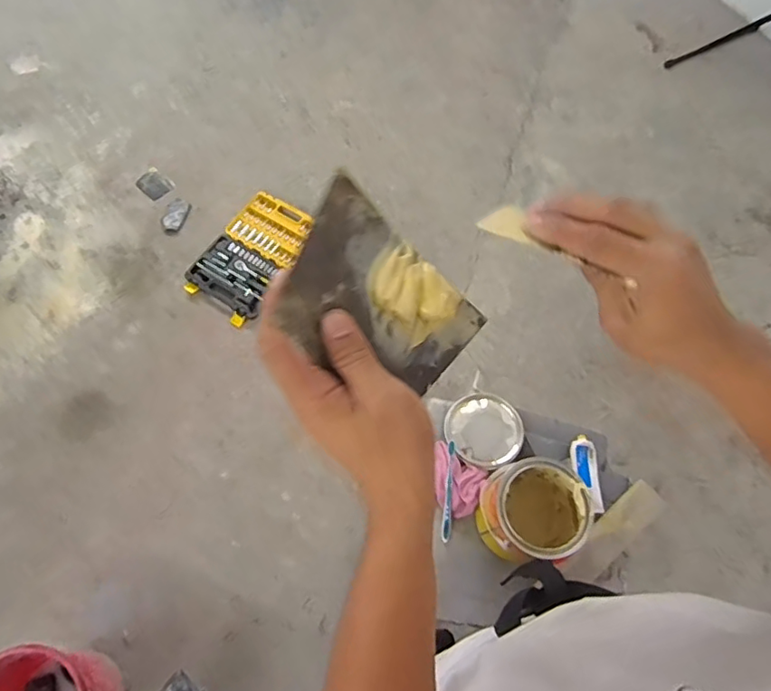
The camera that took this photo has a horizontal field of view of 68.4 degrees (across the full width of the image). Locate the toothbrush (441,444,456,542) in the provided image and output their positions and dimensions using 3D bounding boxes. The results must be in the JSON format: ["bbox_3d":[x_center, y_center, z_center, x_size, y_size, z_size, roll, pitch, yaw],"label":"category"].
[{"bbox_3d":[0.117,0.268,1.043,0.016,0.021,0.178,4,84,2],"label":"toothbrush"}]

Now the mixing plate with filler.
[{"bbox_3d":[-0.004,-0.022,0.347,0.132,0.010,0.095,43,71,-27],"label":"mixing plate with filler"}]

